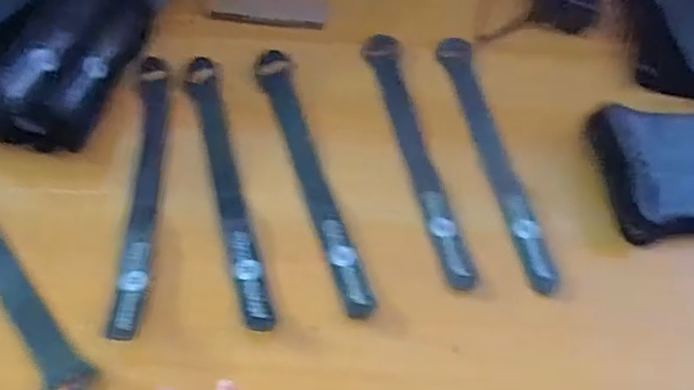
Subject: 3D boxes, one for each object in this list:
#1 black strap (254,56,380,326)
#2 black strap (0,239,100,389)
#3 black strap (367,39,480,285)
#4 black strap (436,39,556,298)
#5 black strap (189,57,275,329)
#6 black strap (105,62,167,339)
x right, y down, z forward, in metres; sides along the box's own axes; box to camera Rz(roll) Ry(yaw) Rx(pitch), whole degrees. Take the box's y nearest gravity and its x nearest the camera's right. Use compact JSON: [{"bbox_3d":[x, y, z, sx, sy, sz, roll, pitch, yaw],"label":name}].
[{"bbox_3d":[-0.023,-0.015,0.399,0.022,0.005,0.198,-15,63,-11],"label":"black strap"},{"bbox_3d":[-0.200,0.036,0.351,0.023,0.007,0.192,-38,69,-21],"label":"black strap"},{"bbox_3d":[0.046,-0.032,0.413,0.024,0.011,0.203,-8,62,-7],"label":"black strap"},{"bbox_3d":[0.098,-0.031,0.420,0.023,0.007,0.205,-8,62,-7],"label":"black strap"},{"bbox_3d":[-0.075,-0.010,0.389,0.021,0.008,0.194,-12,62,-10],"label":"black strap"},{"bbox_3d":[-0.124,-0.007,0.380,0.017,0.010,0.193,-2,61,-4],"label":"black strap"}]

